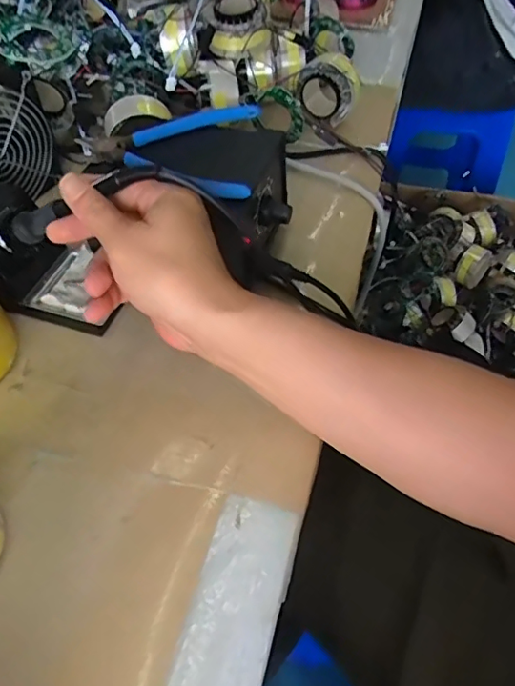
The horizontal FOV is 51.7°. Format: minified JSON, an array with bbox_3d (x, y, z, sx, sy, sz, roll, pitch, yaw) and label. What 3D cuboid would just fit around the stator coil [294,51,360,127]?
[{"bbox_3d":[0.073,-0.269,0.569,0.064,0.070,0.033,30,59,21],"label":"stator coil"}]

